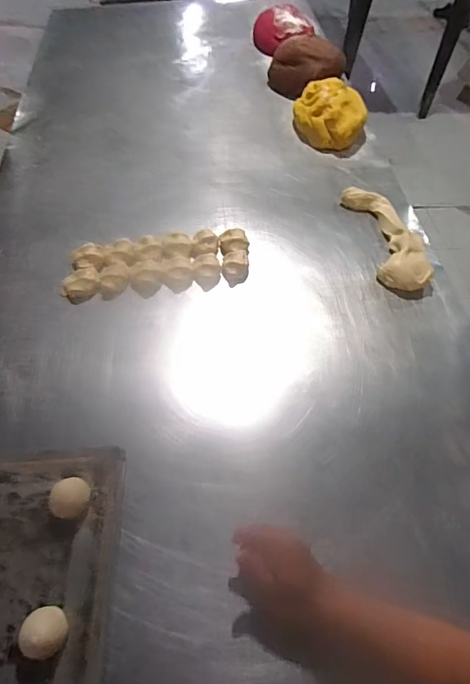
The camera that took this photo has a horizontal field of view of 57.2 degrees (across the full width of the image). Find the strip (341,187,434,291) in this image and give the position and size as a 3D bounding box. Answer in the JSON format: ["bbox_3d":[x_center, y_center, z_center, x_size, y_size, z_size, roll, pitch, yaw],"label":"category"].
[{"bbox_3d":[0.316,-0.224,0.896,0.105,0.042,0.289,-8,55,-7],"label":"strip"}]

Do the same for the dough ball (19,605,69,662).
[{"bbox_3d":[-0.219,0.332,0.496,0.044,0.040,0.052,-15,56,-11],"label":"dough ball"}]

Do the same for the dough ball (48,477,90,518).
[{"bbox_3d":[-0.222,0.213,0.588,0.044,0.039,0.052,24,57,15],"label":"dough ball"}]

